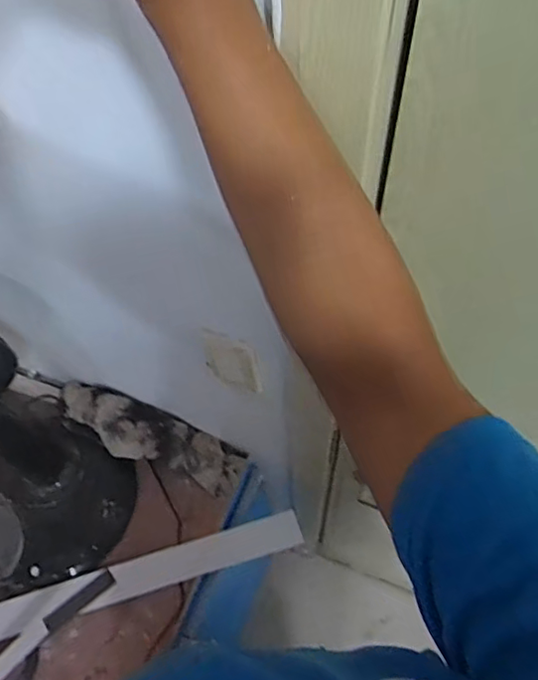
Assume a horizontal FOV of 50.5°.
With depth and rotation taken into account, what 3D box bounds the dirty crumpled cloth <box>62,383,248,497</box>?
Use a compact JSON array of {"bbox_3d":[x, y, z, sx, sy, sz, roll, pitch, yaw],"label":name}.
[{"bbox_3d":[-0.226,0.172,1.035,0.366,0.077,0.097,19,62,13],"label":"dirty crumpled cloth"}]

